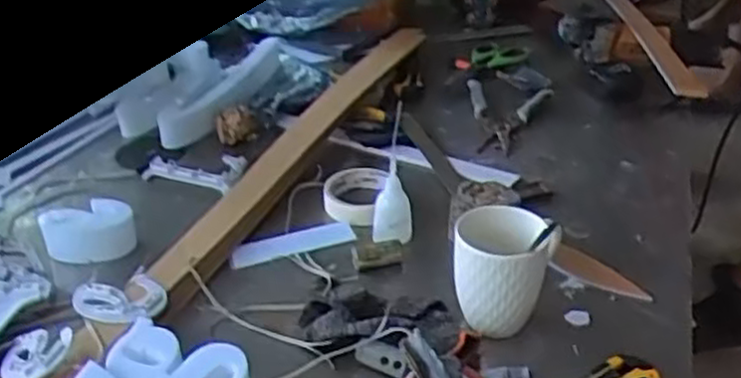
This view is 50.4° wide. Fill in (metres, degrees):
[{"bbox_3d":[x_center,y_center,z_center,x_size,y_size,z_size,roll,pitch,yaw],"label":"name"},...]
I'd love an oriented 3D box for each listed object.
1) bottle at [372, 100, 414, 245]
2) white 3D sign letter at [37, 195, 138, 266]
[{"bbox_3d":[0.026,-0.016,0.873,0.042,0.150,0.035,1,-11,2],"label":"bottle"},{"bbox_3d":[-0.299,0.044,0.850,0.079,0.048,0.068,17,34,25],"label":"white 3D sign letter"}]

